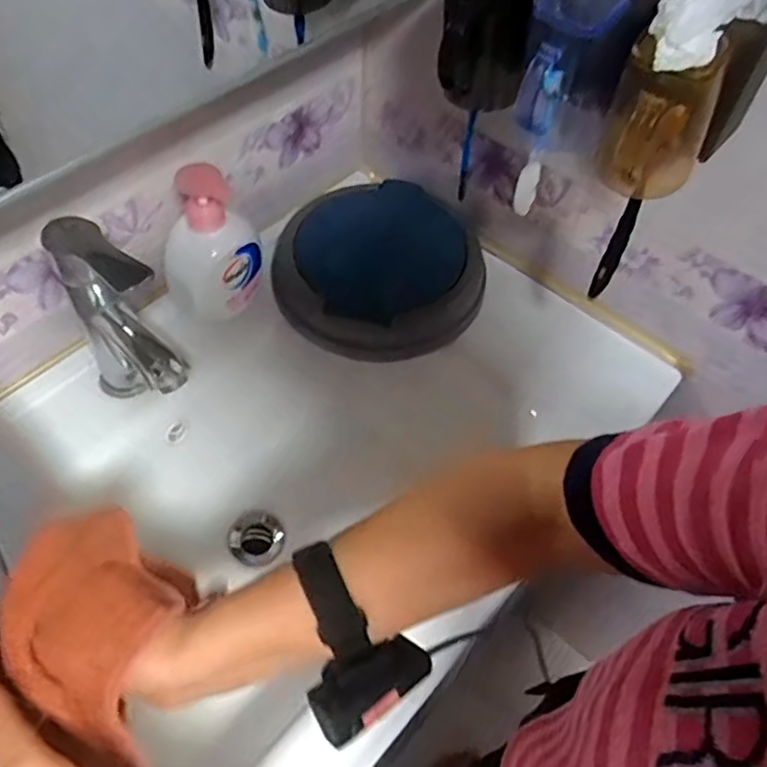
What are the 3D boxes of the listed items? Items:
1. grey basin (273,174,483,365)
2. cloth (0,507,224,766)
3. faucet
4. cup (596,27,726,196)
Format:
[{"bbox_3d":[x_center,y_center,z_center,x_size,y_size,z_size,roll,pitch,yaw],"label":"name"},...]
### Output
[{"bbox_3d":[0.003,-0.132,0.754,0.237,0.046,0.225,1,54,-2],"label":"grey basin"},{"bbox_3d":[-0.161,0.139,0.385,0.137,0.068,0.097,36,60,21],"label":"cloth"},{"bbox_3d":[-0.214,-0.036,0.575,0.136,0.188,0.046,36,60,21],"label":"faucet"},{"bbox_3d":[0.195,-0.185,0.473,0.069,0.110,0.062,21,56,12],"label":"cup"}]

